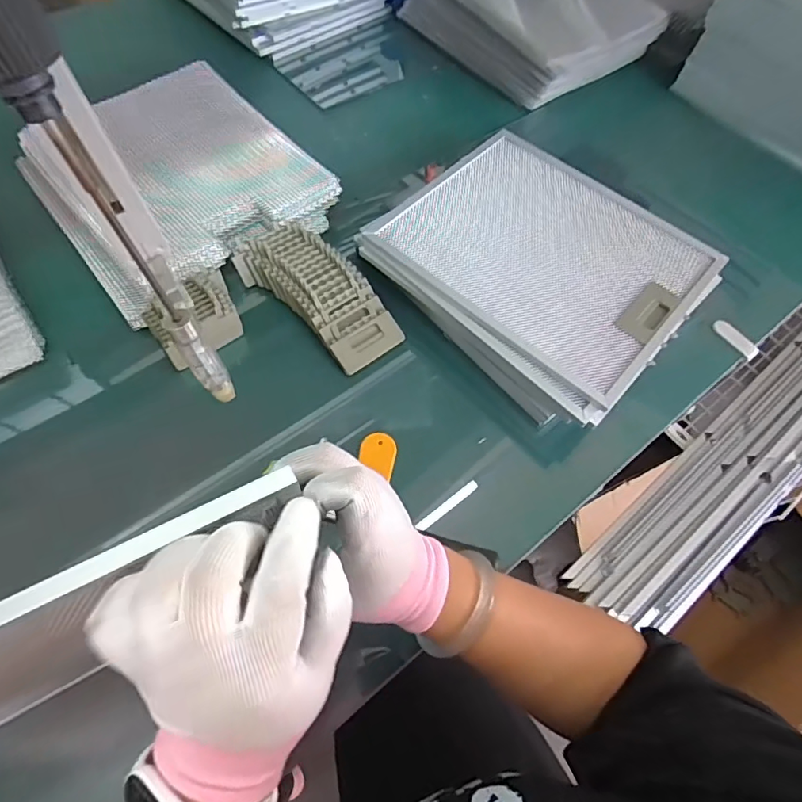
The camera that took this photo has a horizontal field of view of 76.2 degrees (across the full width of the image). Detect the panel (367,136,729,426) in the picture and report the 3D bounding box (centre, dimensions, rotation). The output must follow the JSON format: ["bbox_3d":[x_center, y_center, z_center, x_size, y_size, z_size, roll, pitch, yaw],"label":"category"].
[{"bbox_3d":[0.172,-0.179,0.599,0.328,0.018,0.273,42,71,14],"label":"panel"}]

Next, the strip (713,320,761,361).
[{"bbox_3d":[0.428,-0.080,0.653,0.013,0.014,0.063,-24,66,-15],"label":"strip"}]

